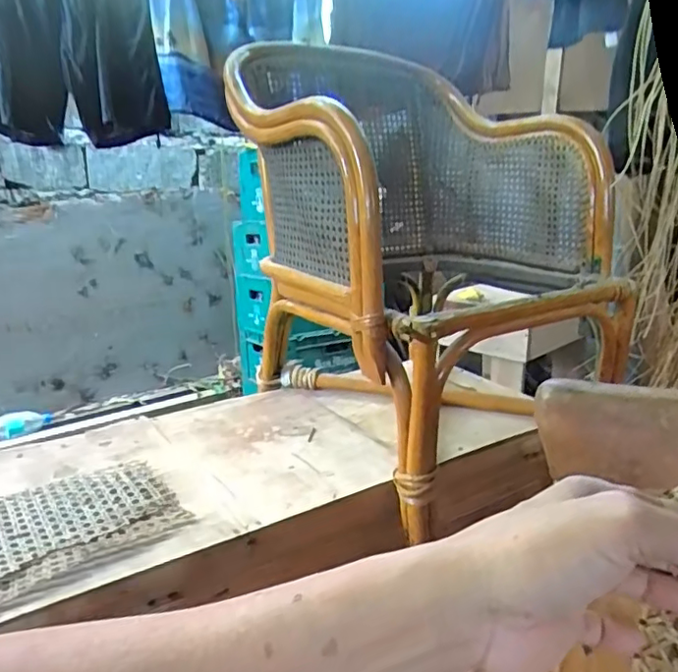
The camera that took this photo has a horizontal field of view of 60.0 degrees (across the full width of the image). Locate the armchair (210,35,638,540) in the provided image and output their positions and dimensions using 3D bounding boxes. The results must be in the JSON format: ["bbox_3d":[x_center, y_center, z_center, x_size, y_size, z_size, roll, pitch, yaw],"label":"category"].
[{"bbox_3d":[0.131,-0.185,1.026,0.520,0.618,0.574,-12,19,-33],"label":"armchair"}]

